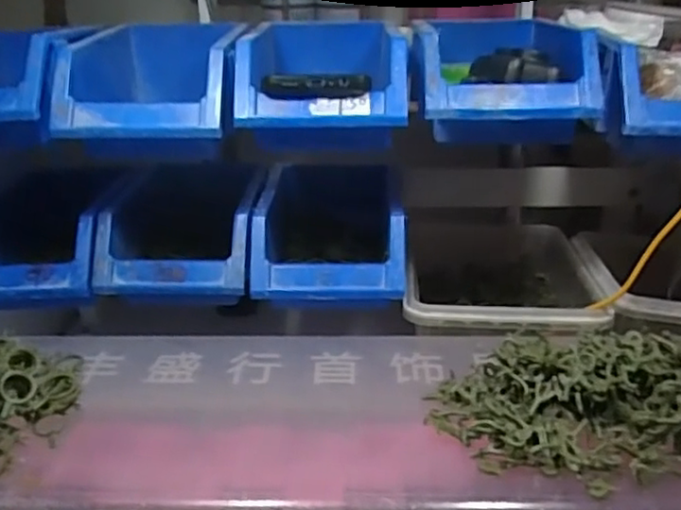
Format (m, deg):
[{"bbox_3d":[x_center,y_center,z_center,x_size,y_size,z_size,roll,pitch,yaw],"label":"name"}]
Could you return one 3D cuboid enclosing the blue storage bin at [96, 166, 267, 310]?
[{"bbox_3d":[-0.135,-0.029,0.572,0.127,0.073,0.169,0,24,2],"label":"blue storage bin"}]

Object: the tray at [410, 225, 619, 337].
[{"bbox_3d":[0.142,0.032,0.596,0.157,0.065,0.221,2,24,6],"label":"tray"}]

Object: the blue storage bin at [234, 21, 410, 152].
[{"bbox_3d":[-0.012,-0.146,0.516,0.124,0.072,0.174,0,24,2],"label":"blue storage bin"}]

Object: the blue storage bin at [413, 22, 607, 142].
[{"bbox_3d":[0.127,-0.151,0.513,0.123,0.076,0.185,2,34,5],"label":"blue storage bin"}]

